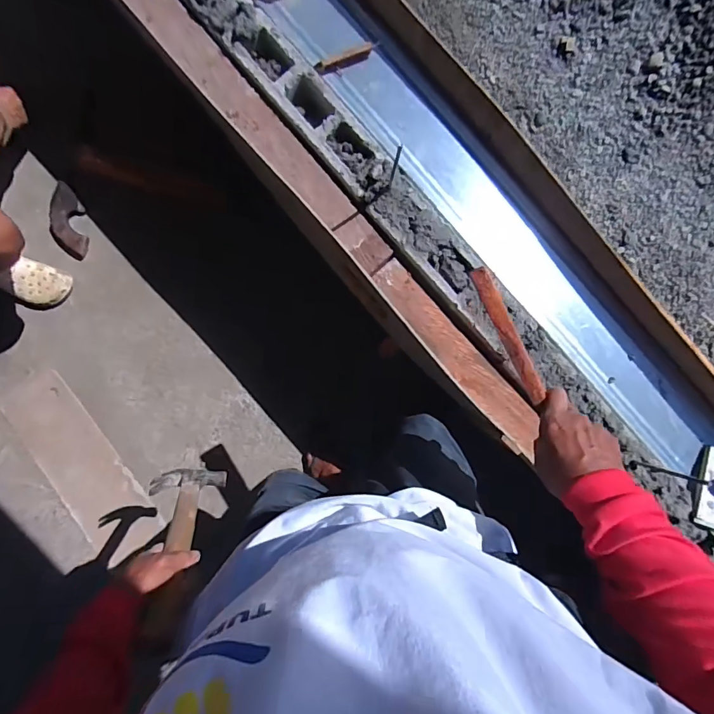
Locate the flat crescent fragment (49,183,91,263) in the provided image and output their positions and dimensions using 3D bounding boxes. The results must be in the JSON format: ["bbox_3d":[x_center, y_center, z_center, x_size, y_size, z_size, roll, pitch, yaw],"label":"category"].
[{"bbox_3d":[-0.764,-0.357,1.161,0.084,0.013,0.191,-6,92,-18],"label":"flat crescent fragment"}]

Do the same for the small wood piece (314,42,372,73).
[{"bbox_3d":[-0.025,-0.555,0.815,0.110,0.010,0.020,-23,91,-3],"label":"small wood piece"}]

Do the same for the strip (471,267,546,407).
[{"bbox_3d":[0.166,-0.023,0.479,0.018,0.015,0.157,-27,93,-3],"label":"strip"}]

